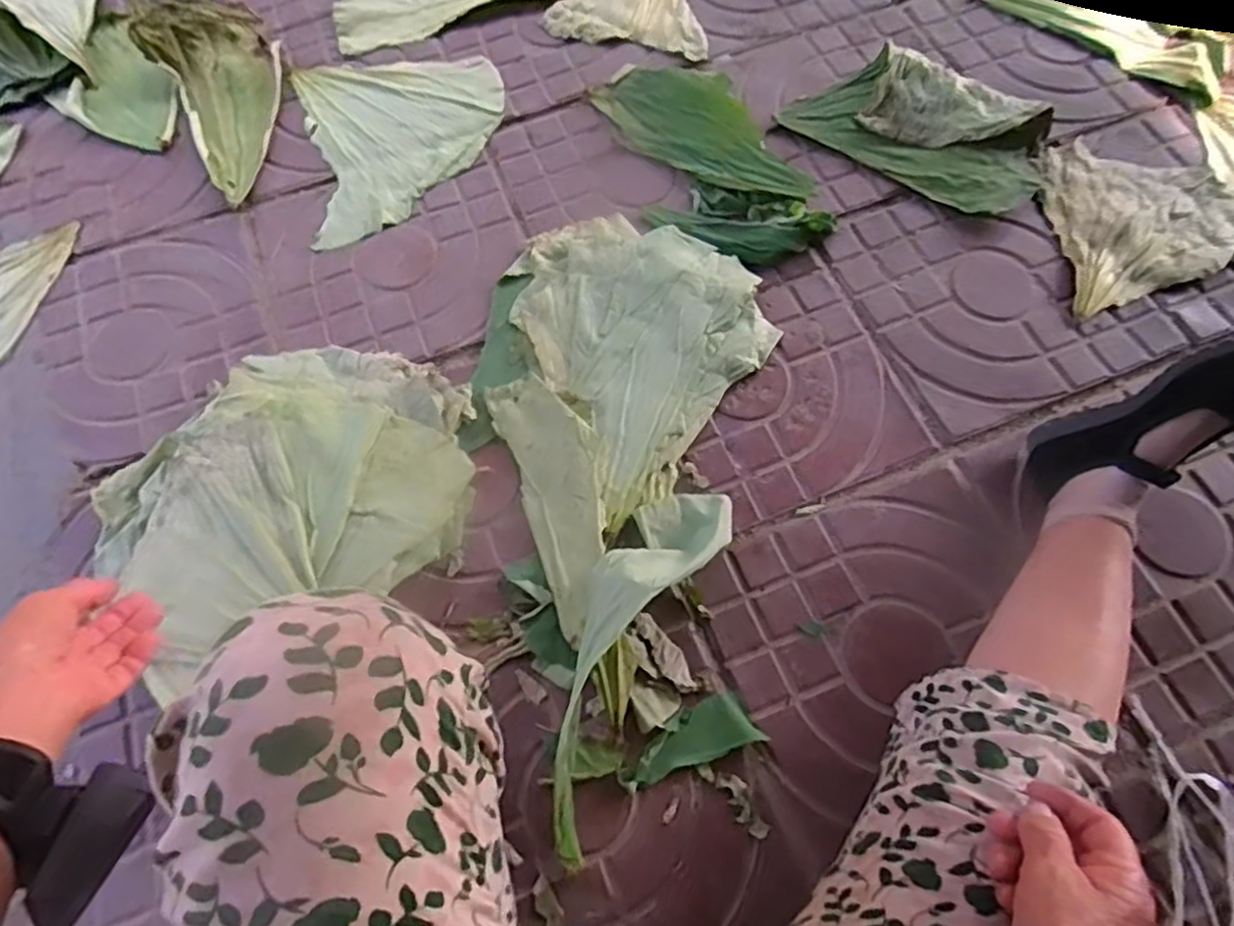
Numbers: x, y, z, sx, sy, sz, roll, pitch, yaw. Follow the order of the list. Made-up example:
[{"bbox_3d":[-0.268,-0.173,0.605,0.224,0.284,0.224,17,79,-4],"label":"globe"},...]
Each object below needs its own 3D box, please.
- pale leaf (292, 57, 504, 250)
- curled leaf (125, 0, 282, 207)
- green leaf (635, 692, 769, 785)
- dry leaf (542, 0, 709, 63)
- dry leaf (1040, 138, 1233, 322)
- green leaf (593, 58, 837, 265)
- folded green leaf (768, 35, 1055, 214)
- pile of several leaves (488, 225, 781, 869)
[{"bbox_3d":[-0.265,-0.415,0.896,0.251,0.014,0.285,-16,68,-4],"label":"pale leaf"},{"bbox_3d":[-0.502,-0.492,0.905,0.146,0.058,0.322,-31,70,-10],"label":"curled leaf"},{"bbox_3d":[0.066,0.239,0.616,0.108,0.012,0.046,-20,68,-6],"label":"green leaf"},{"bbox_3d":[0.030,-0.657,0.983,0.215,0.013,0.213,11,69,7],"label":"dry leaf"},{"bbox_3d":[0.588,-0.292,0.811,0.247,0.013,0.210,-19,68,-6],"label":"dry leaf"},{"bbox_3d":[0.093,-0.364,0.845,0.173,0.038,0.342,-31,70,-10],"label":"green leaf"},{"bbox_3d":[0.360,-0.406,0.845,0.300,0.054,0.149,29,72,13],"label":"folded green leaf"},{"bbox_3d":[-0.016,-0.016,0.694,0.294,0.058,0.573,10,68,6],"label":"pile of several leaves"}]

